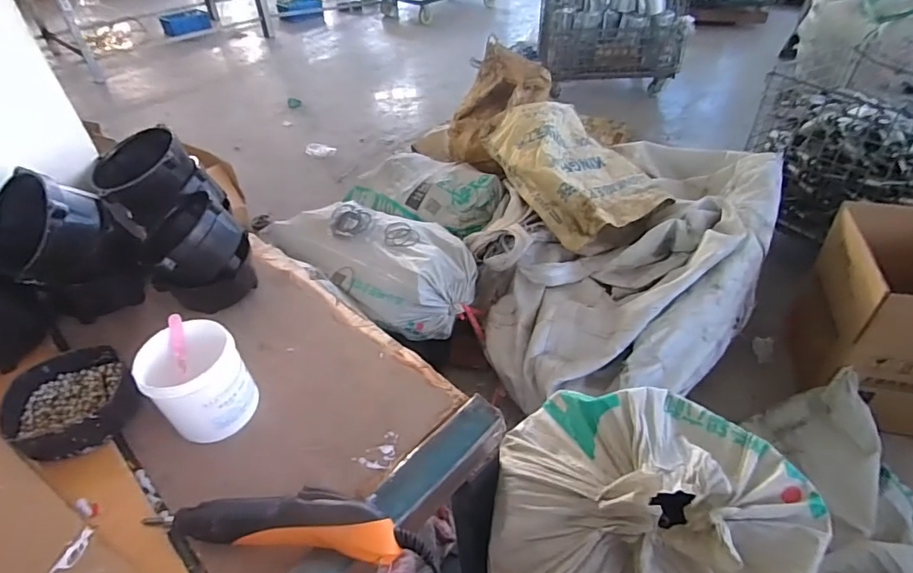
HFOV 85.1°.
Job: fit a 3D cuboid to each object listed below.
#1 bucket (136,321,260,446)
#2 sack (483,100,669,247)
[{"bbox_3d":[-0.281,0.109,0.549,0.089,0.114,0.089,-2,42,2],"label":"bucket"},{"bbox_3d":[0.400,-0.428,1.698,0.410,0.176,0.657,-17,43,-15],"label":"sack"}]

